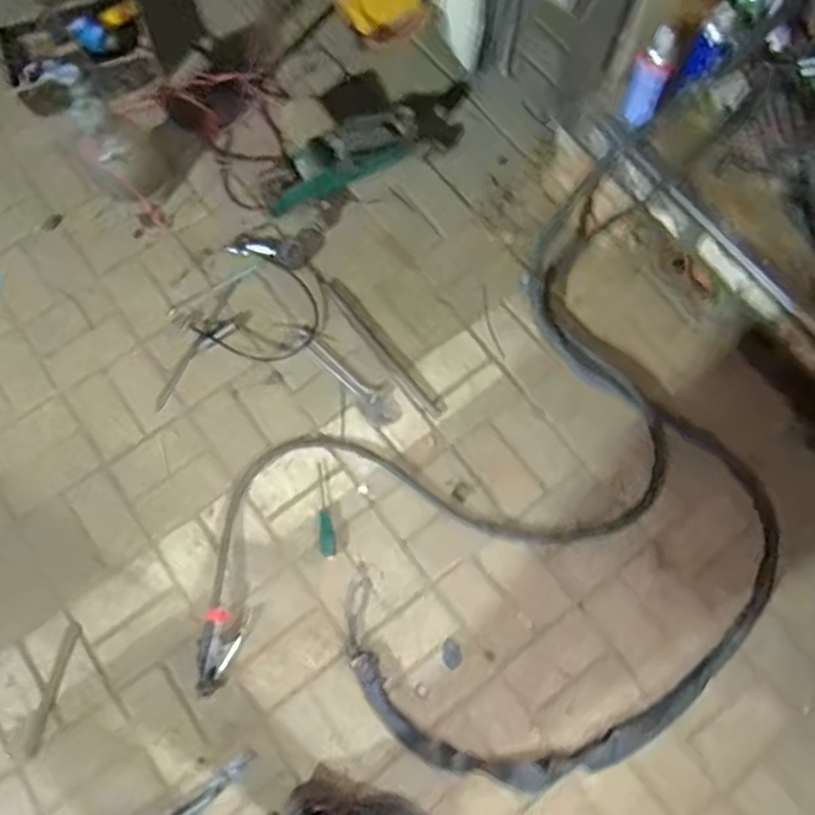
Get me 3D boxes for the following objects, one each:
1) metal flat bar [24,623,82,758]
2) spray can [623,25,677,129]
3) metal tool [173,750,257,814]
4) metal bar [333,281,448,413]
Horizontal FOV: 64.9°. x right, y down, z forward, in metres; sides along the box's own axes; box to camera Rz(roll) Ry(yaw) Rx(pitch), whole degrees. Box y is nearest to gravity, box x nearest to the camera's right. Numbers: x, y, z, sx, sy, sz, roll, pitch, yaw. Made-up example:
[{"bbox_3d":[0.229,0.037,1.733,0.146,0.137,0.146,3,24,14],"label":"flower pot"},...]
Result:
[{"bbox_3d":[-0.644,0.509,1.165,0.024,0.010,0.222,12,74,5],"label":"metal flat bar"},{"bbox_3d":[0.413,-0.561,1.088,0.057,0.157,0.047,13,54,5],"label":"spray can"},{"bbox_3d":[-0.363,0.687,1.106,0.233,0.025,0.033,-42,77,-10],"label":"metal tool"},{"bbox_3d":[-0.046,-0.131,1.372,0.032,0.009,0.381,-37,76,-9],"label":"metal bar"}]

